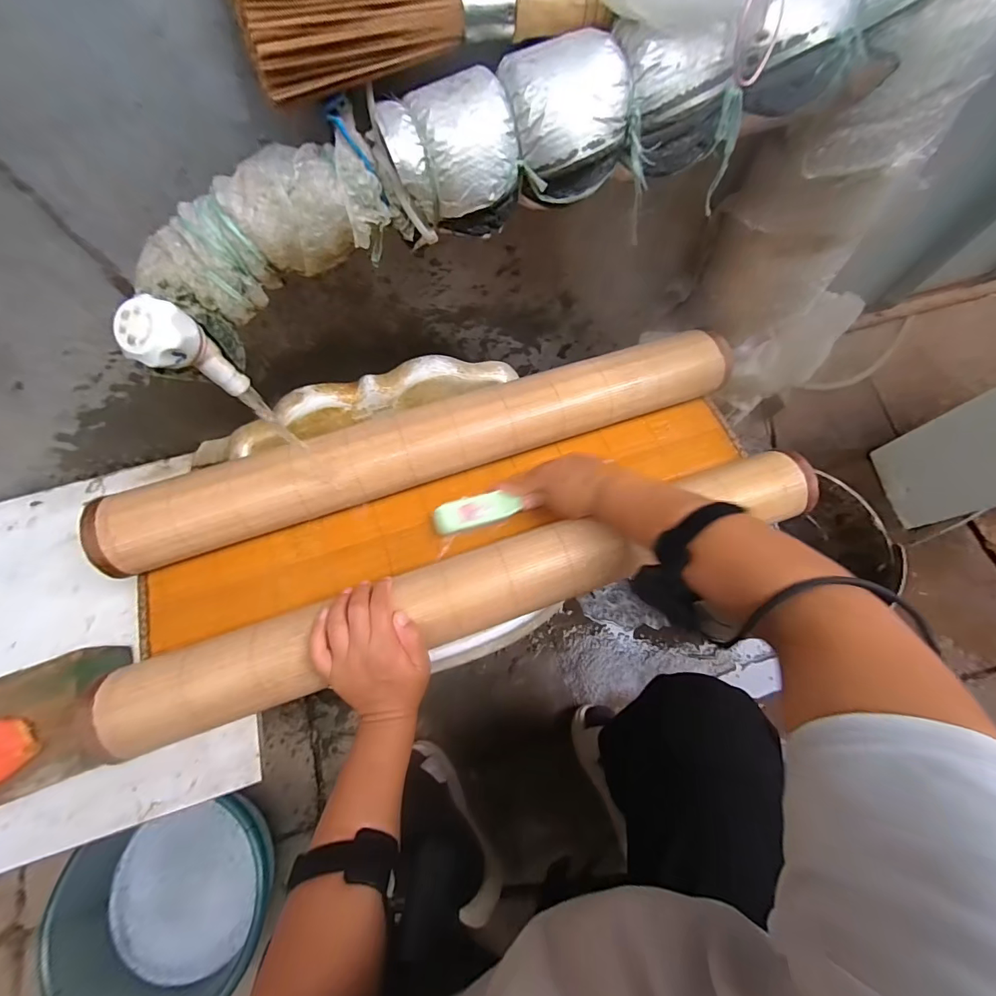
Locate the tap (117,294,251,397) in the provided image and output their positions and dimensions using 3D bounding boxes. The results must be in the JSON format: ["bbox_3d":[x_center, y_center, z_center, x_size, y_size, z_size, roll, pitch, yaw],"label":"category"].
[{"bbox_3d":[-0.222,-0.099,0.310,0.034,0.080,0.044,33,72,11],"label":"tap"}]

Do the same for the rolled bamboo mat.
[{"bbox_3d":[-0.034,0.014,0.525,0.759,0.097,0.265,-18,71,-8],"label":"rolled bamboo mat"}]

